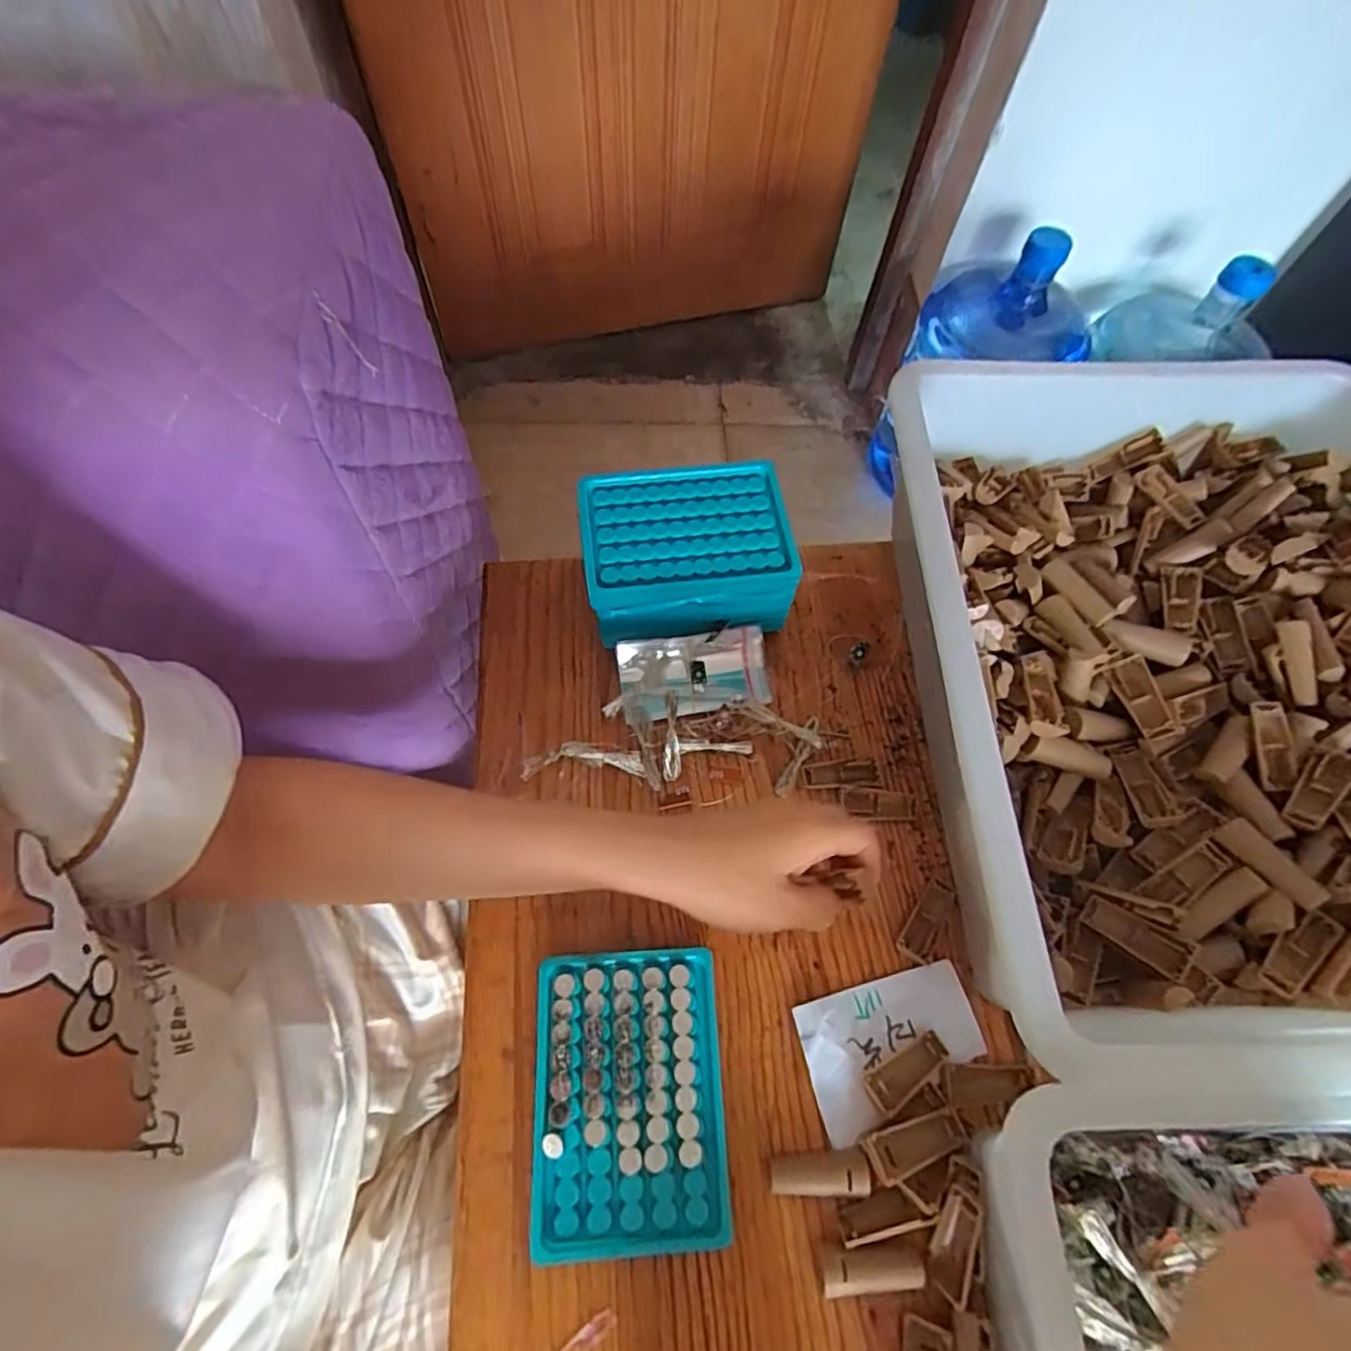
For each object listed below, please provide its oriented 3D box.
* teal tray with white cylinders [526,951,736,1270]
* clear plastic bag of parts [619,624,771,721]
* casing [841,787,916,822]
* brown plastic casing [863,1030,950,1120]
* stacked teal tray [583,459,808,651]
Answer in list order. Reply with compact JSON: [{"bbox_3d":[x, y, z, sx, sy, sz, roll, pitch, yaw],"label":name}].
[{"bbox_3d":[-0.024,0.218,0.351,0.096,0.020,0.131,-2,65,-4],"label":"teal tray with white cylinders"},{"bbox_3d":[0.013,-0.001,0.458,0.101,0.018,0.052,-7,65,-6],"label":"clear plastic bag of parts"},{"bbox_3d":[0.132,0.084,0.435,0.048,0.006,0.018,8,64,1],"label":"casing"},{"bbox_3d":[0.125,0.214,0.362,0.051,0.008,0.020,-32,70,-16],"label":"brown plastic casing"},{"bbox_3d":[0.006,-0.084,0.455,0.132,0.063,0.094,-5,65,-5],"label":"stacked teal tray"}]

